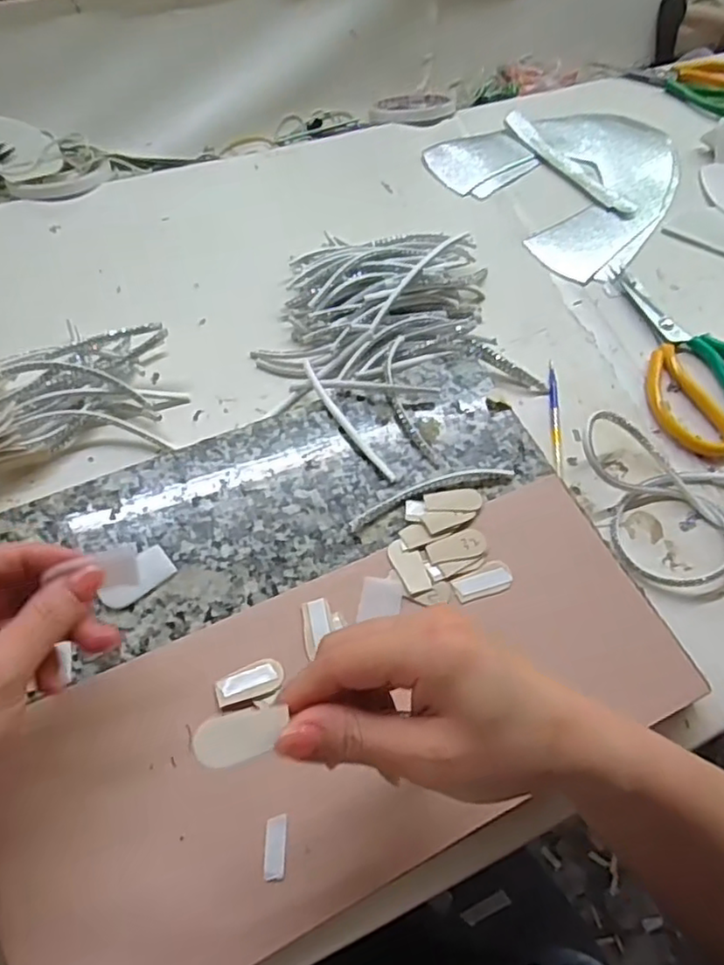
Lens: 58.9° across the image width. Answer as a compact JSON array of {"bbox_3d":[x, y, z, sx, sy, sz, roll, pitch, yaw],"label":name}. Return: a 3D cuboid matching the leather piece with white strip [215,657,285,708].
[{"bbox_3d":[-0.061,0.109,0.351,0.037,0.004,0.018,-18,65,-14],"label":"leather piece with white strip"}]

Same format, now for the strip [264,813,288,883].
[{"bbox_3d":[-0.043,0.180,0.316,0.010,0.004,0.028,3,62,-3],"label":"strip"}]

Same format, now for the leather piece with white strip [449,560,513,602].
[{"bbox_3d":[0.073,0.060,0.391,0.037,0.005,0.019,-15,64,-12],"label":"leather piece with white strip"}]

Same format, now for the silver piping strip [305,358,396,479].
[{"bbox_3d":[-0.013,-0.045,0.441,0.011,0.008,0.116,-27,65,-18],"label":"silver piping strip"}]

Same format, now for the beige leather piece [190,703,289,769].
[{"bbox_3d":[-0.046,0.098,0.248,0.035,0.004,0.018,-7,72,-26],"label":"beige leather piece"}]

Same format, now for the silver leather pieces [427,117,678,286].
[{"bbox_3d":[0.208,-0.305,0.631,0.227,0.013,0.204,-34,70,-20],"label":"silver leather pieces"}]

